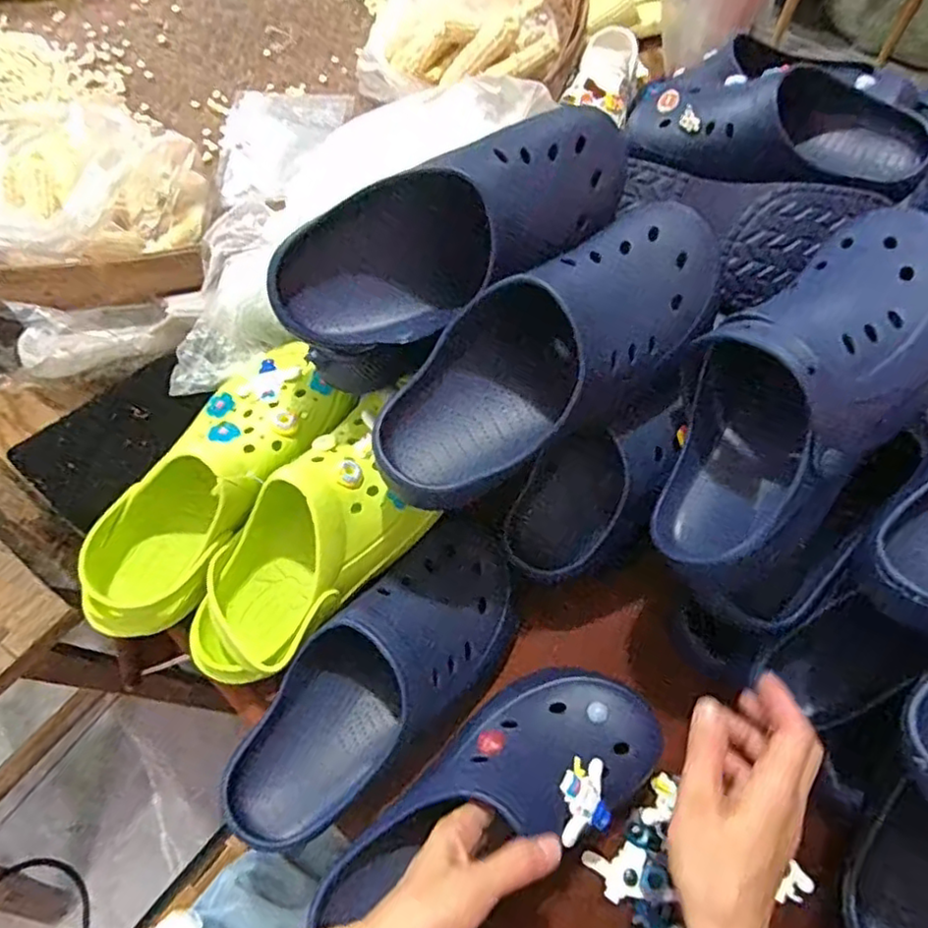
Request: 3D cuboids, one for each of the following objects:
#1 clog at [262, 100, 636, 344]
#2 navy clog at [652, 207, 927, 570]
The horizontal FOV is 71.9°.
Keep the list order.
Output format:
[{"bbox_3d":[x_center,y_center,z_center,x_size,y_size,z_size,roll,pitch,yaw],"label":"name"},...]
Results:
[{"bbox_3d":[0.005,-0.164,0.464,0.277,0.087,0.103,-28,66,-16],"label":"clog"},{"bbox_3d":[0.231,-0.058,0.422,0.114,0.101,0.291,38,91,17],"label":"navy clog"}]

